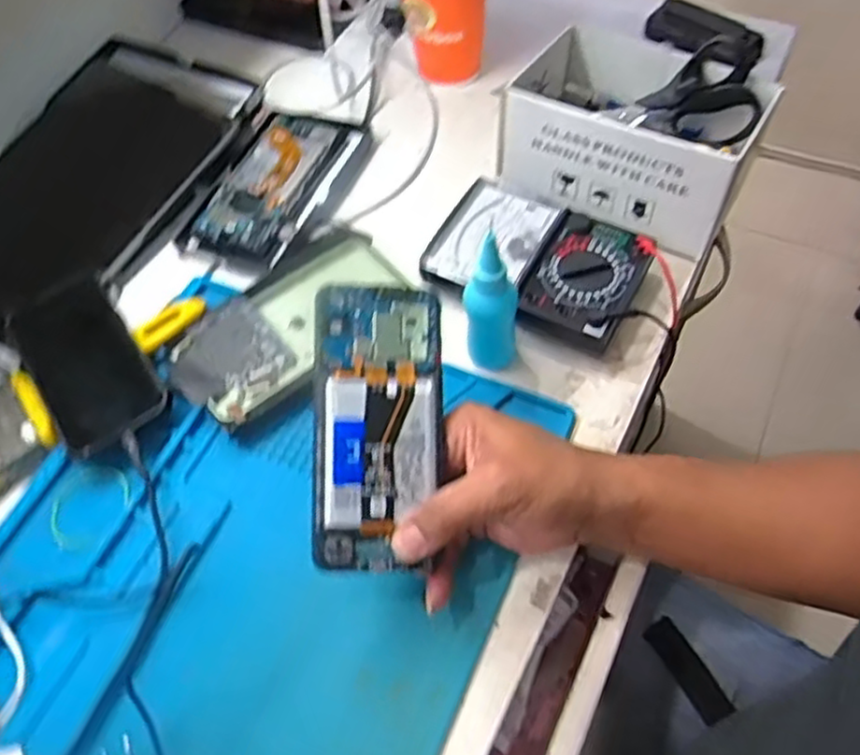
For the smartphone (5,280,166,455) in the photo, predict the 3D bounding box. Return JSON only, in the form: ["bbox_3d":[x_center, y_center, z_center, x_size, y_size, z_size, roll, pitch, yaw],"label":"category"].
[{"bbox_3d":[-0.244,-0.012,0.506,0.073,0.011,0.137,-32,66,-18],"label":"smartphone"}]

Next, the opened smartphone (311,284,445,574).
[{"bbox_3d":[-0.029,0.027,0.406,0.073,0.007,0.157,2,80,-12],"label":"opened smartphone"}]

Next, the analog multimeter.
[{"bbox_3d":[0.079,-0.086,0.537,0.154,0.039,0.101,27,65,19],"label":"analog multimeter"}]

